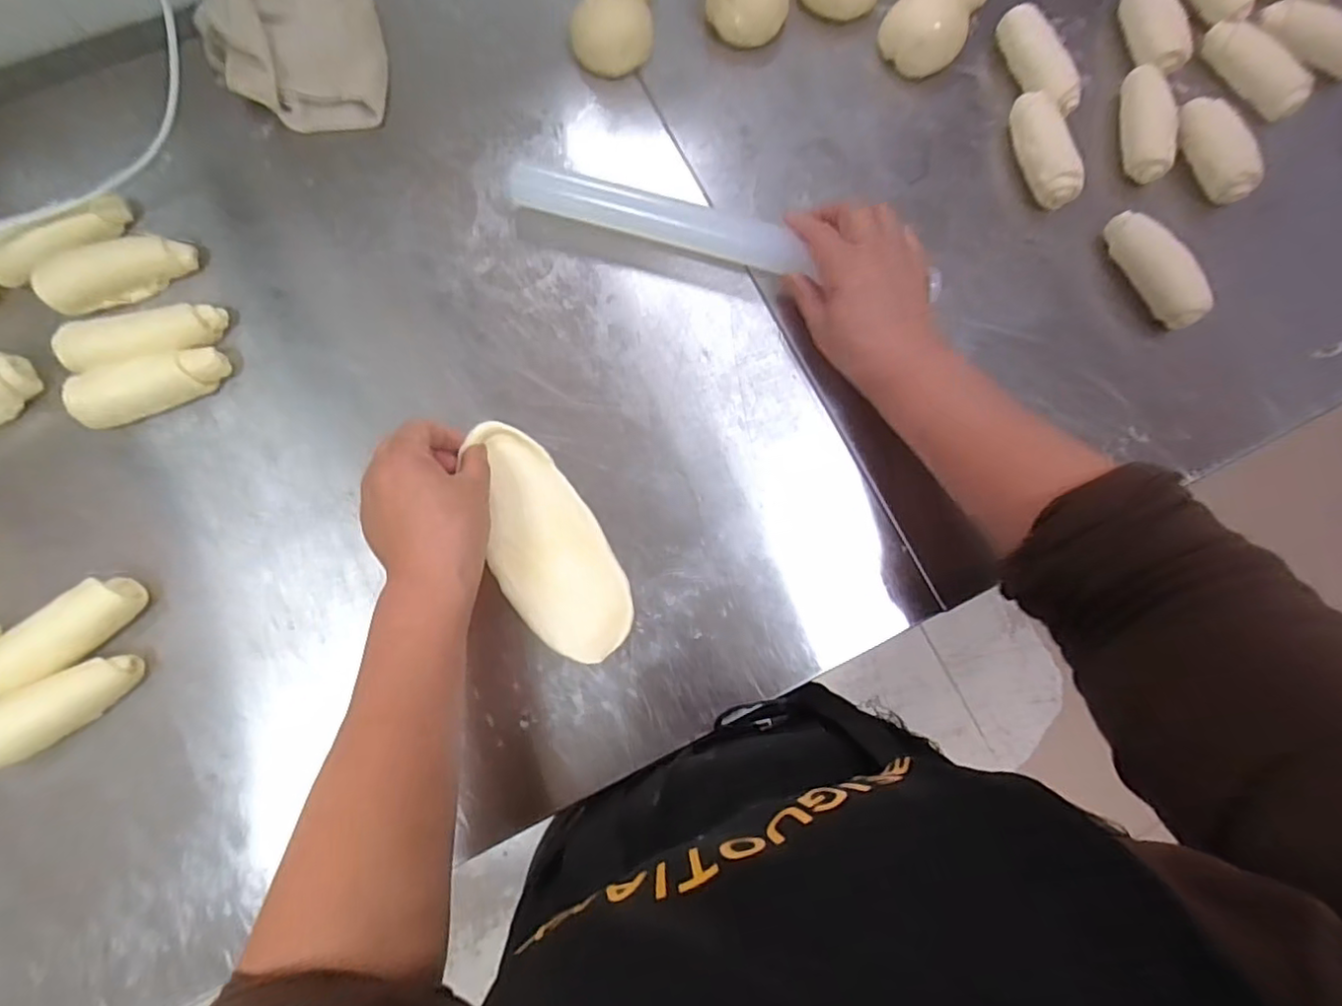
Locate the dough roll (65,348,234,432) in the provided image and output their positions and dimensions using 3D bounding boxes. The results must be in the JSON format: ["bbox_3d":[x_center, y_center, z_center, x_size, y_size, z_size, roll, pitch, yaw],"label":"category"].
[{"bbox_3d":[-0.353,-0.080,0.429,0.092,0.042,0.032,-19,78,-5],"label":"dough roll"}]

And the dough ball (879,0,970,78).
[{"bbox_3d":[0.206,-0.384,0.514,0.064,0.040,0.054,20,78,4],"label":"dough ball"}]

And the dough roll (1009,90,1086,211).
[{"bbox_3d":[0.290,-0.278,0.491,0.034,0.033,0.095,-6,77,-3],"label":"dough roll"}]

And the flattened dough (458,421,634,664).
[{"bbox_3d":[-0.084,0.024,0.414,0.071,0.015,0.168,-25,77,-7],"label":"flattened dough"}]

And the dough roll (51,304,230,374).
[{"bbox_3d":[-0.365,-0.113,0.440,0.102,0.034,0.039,-17,78,-5],"label":"dough roll"}]

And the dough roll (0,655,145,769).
[{"bbox_3d":[-0.374,0.124,0.383,0.094,0.035,0.038,-30,80,-8],"label":"dough roll"}]

